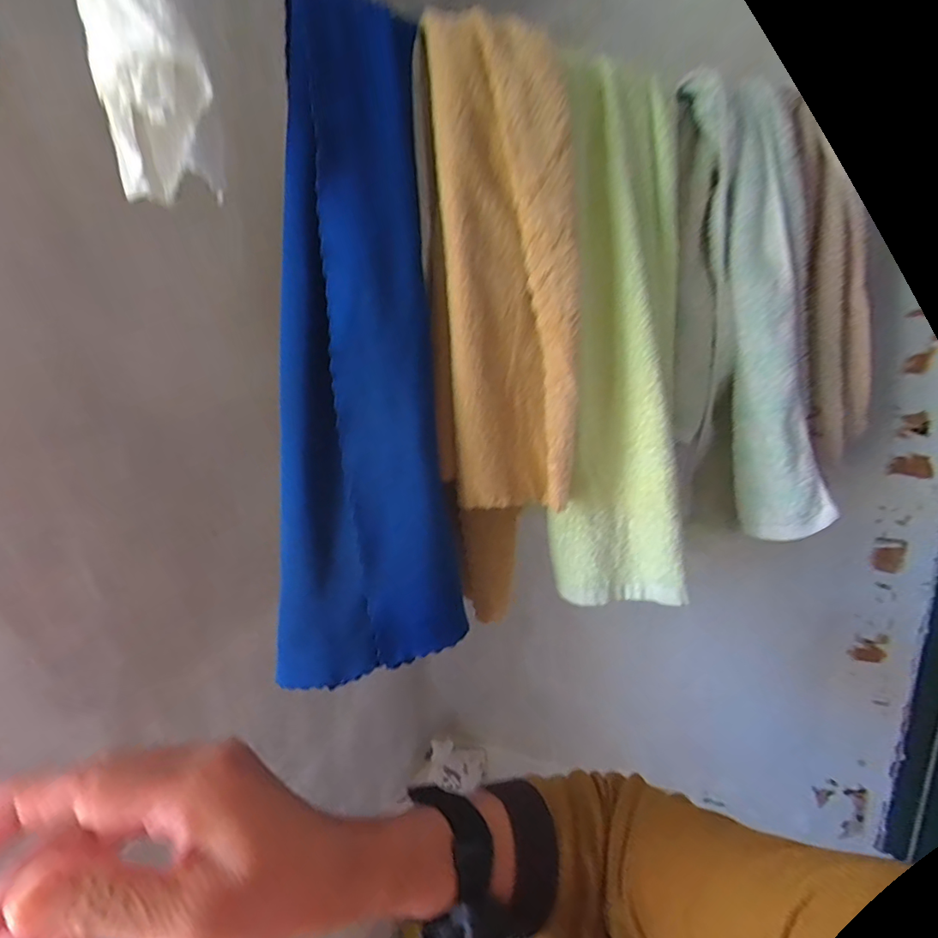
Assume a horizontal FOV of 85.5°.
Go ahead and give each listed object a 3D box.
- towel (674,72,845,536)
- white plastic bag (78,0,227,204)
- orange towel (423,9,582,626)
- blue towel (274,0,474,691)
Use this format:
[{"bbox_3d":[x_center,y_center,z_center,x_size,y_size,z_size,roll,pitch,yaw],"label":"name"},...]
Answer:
[{"bbox_3d":[0.247,-0.122,0.428,0.119,0.352,0.061,-3,15,-3],"label":"towel"},{"bbox_3d":[-0.157,-0.206,0.251,0.051,0.115,0.061,-9,16,-23],"label":"white plastic bag"},{"bbox_3d":[0.025,-0.076,0.350,0.096,0.370,0.046,-4,15,-4],"label":"orange towel"},{"bbox_3d":[-0.069,-0.060,0.306,0.116,0.375,0.049,-9,16,-23],"label":"blue towel"}]

